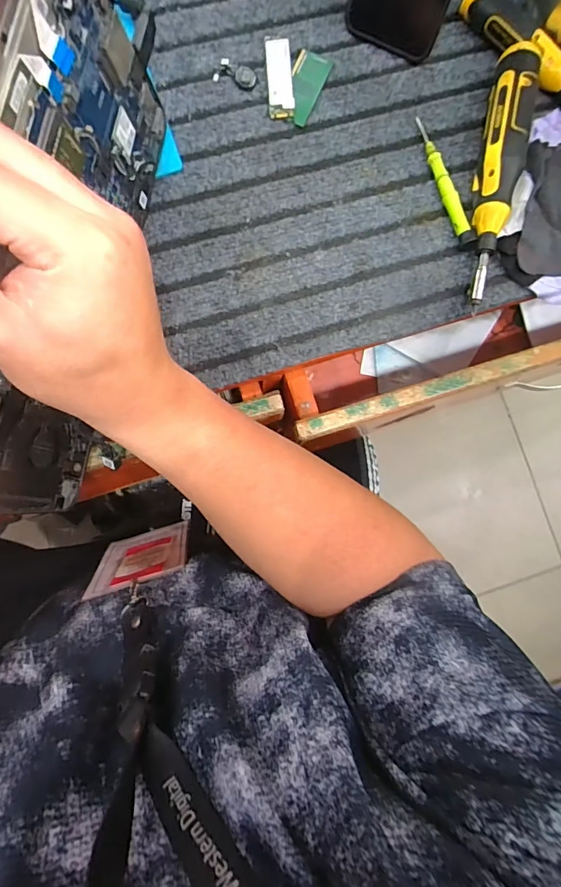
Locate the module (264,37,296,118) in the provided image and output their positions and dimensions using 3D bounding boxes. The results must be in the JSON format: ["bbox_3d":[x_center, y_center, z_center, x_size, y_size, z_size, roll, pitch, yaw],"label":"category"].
[{"bbox_3d":[-0.001,-0.319,0.381,0.022,0.005,0.079,-4,83,-4],"label":"module"}]

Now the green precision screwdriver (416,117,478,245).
[{"bbox_3d":[0.139,-0.225,0.374,0.012,0.012,0.122,-18,84,-5],"label":"green precision screwdriver"}]

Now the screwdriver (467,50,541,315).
[{"bbox_3d":[0.184,-0.222,0.363,0.036,0.037,0.218,10,82,-2],"label":"screwdriver"}]

